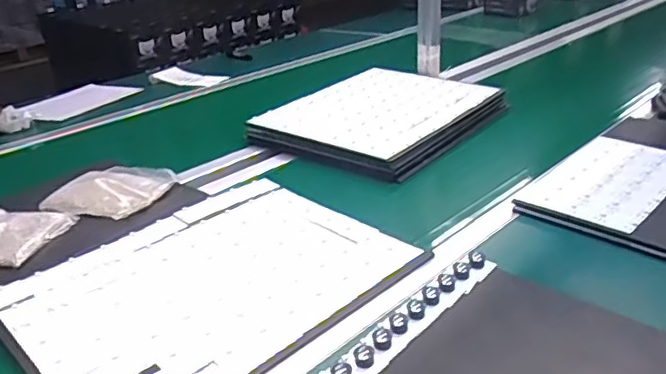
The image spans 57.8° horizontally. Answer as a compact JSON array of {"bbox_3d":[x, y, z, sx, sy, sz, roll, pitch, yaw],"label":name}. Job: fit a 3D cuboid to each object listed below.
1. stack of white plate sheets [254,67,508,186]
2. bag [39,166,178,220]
[{"bbox_3d":[0.103,-0.156,1.308,0.373,0.048,0.494,18,33,36],"label":"stack of white plate sheets"},{"bbox_3d":[-0.375,0.001,1.020,0.175,0.026,0.155,6,28,17],"label":"bag"}]

